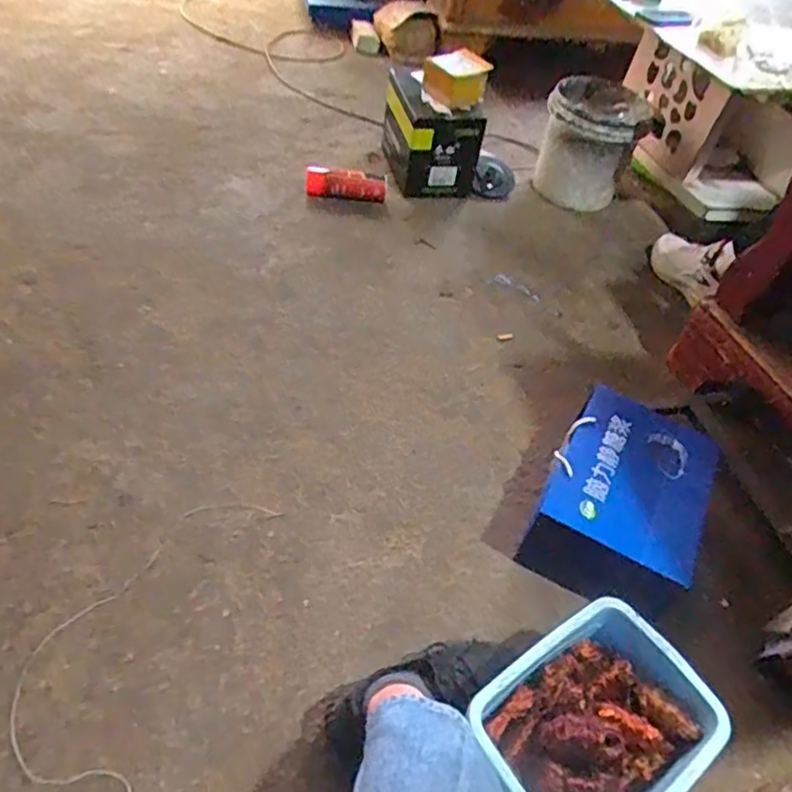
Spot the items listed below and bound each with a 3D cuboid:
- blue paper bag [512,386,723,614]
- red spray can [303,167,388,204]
[{"bbox_3d":[0.366,0.163,1.050,0.230,0.145,0.314,24,49,13],"label":"blue paper bag"},{"bbox_3d":[-0.132,-0.569,1.728,0.216,0.076,0.077,-4,48,-9],"label":"red spray can"}]

